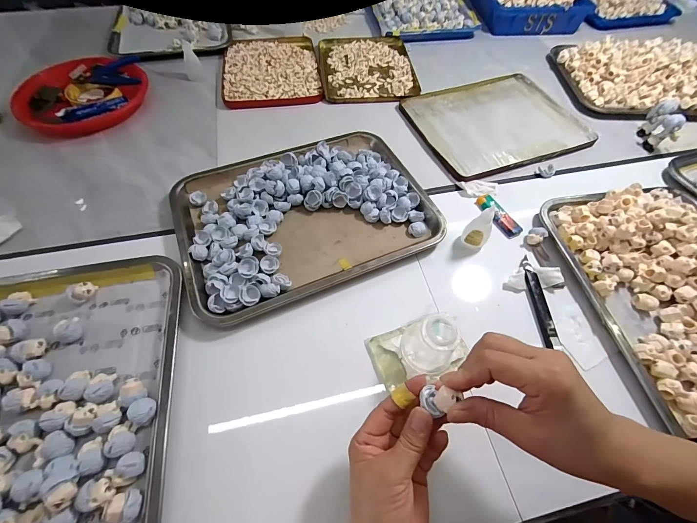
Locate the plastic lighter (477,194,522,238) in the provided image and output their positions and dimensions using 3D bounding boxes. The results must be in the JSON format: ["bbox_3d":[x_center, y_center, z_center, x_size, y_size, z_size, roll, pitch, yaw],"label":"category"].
[{"bbox_3d":[0.231,-0.071,0.467,0.025,0.011,0.080,-22,64,-14],"label":"plastic lighter"}]

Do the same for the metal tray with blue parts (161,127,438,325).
[{"bbox_3d":[-0.062,-0.074,0.445,0.348,0.035,0.261,-21,63,-13],"label":"metal tray with blue parts"}]

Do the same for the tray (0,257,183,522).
[{"bbox_3d":[-0.322,0.164,0.299,0.297,0.030,0.358,-8,61,-7],"label":"tray"}]

